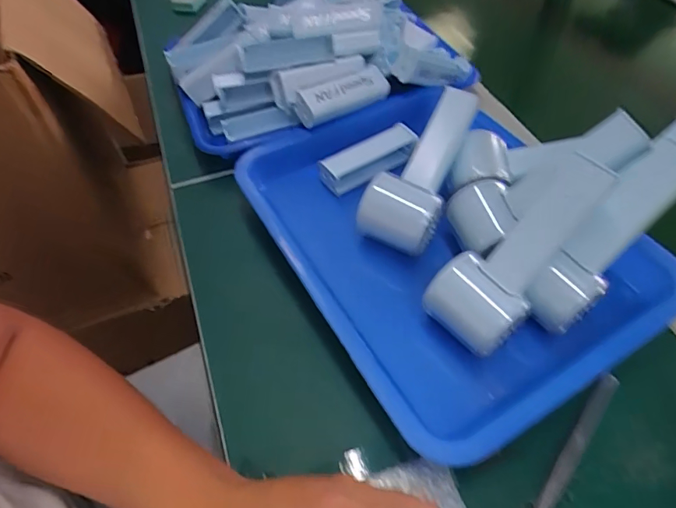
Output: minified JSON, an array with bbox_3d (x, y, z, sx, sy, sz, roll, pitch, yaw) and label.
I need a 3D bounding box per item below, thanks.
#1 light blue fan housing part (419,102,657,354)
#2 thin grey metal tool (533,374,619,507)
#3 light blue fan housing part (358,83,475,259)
[{"bbox_3d":[0.143,-0.016,0.321,0.058,0.047,0.190,42,93,27],"label":"light blue fan housing part"},{"bbox_3d":[0.152,0.131,0.294,0.011,0.006,0.138,35,60,23],"label":"thin grey metal tool"},{"bbox_3d":[0.076,-0.079,0.400,0.063,0.053,0.157,24,73,17],"label":"light blue fan housing part"}]

